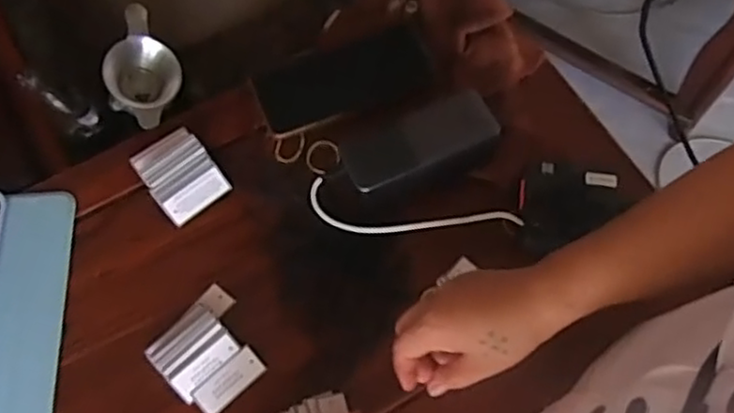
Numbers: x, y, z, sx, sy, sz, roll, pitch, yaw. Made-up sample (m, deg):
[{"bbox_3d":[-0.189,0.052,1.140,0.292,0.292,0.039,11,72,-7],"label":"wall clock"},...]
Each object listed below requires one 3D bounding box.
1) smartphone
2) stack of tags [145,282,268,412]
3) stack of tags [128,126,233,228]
[{"bbox_3d":[-0.023,-0.124,0.656,0.160,0.009,0.083,-18,63,0],"label":"smartphone"},{"bbox_3d":[-0.125,0.115,0.556,0.081,0.011,0.078,42,73,16],"label":"stack of tags"},{"bbox_3d":[-0.168,-0.032,0.616,0.059,0.015,0.082,-37,72,-14],"label":"stack of tags"}]

